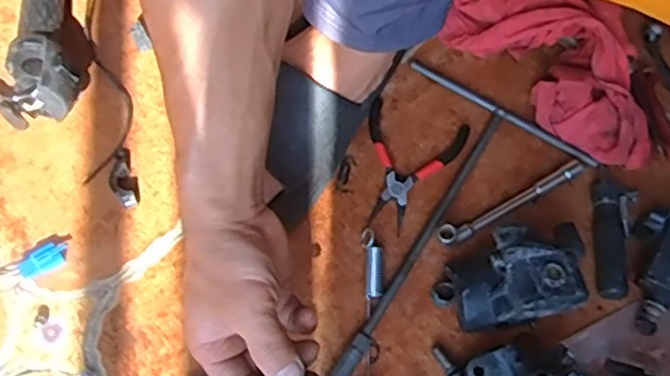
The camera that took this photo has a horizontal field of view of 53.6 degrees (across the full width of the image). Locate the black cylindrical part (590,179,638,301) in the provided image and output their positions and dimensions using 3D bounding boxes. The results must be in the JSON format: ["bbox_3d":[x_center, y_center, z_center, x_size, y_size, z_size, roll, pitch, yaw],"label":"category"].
[{"bbox_3d":[0.223,0.040,0.531,0.032,0.017,0.102,11,67,2],"label":"black cylindrical part"}]

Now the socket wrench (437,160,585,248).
[{"bbox_3d":[0.143,0.010,0.534,0.144,0.024,0.014,-27,71,-14],"label":"socket wrench"}]

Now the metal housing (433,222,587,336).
[{"bbox_3d":[0.127,0.066,0.483,0.101,0.066,0.065,-4,67,-5],"label":"metal housing"}]

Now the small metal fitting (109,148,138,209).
[{"bbox_3d":[-0.173,-0.008,0.537,0.018,0.017,0.056,-14,68,-9],"label":"small metal fitting"}]

